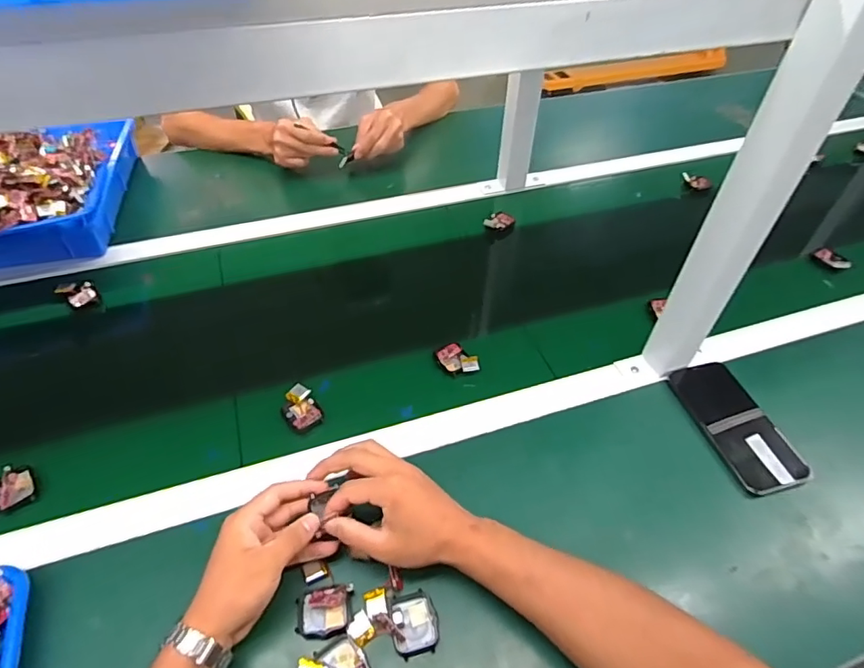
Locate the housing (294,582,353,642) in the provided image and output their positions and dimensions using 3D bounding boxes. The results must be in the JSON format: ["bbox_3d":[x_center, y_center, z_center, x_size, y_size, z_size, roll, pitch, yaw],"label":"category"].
[{"bbox_3d":[-0.092,0.235,0.438,0.047,0.018,0.039,-8,48,-9],"label":"housing"}]

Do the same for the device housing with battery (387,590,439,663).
[{"bbox_3d":[-0.015,0.244,0.435,0.038,0.015,0.046,-10,49,-11],"label":"device housing with battery"}]

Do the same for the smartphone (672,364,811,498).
[{"bbox_3d":[0.345,0.099,0.583,0.075,0.017,0.166,-9,48,-10],"label":"smartphone"}]

